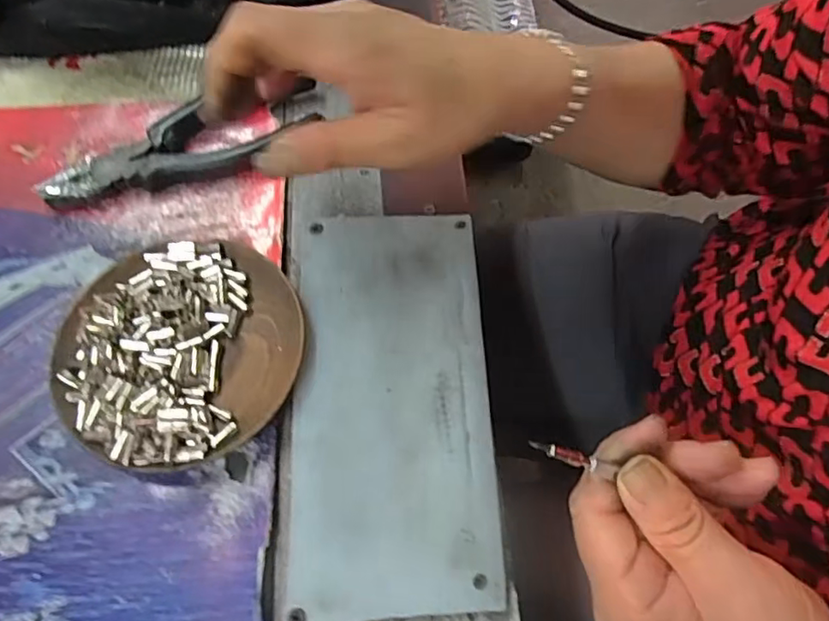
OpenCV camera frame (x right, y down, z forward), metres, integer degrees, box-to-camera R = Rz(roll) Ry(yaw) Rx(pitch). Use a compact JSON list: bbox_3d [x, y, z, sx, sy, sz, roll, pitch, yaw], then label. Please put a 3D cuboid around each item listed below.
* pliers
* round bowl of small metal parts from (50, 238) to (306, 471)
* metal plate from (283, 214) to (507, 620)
[{"bbox_3d":[-0.133,-0.095,0.333,0.158,0.019,0.040,-21,67,-7],"label":"pliers"},{"bbox_3d":[-0.113,0.019,0.281,0.112,0.020,0.112,1,65,-2],"label":"round bowl of small metal parts"},{"bbox_3d":[-0.011,0.038,0.281,0.094,0.012,0.197,-2,65,-4],"label":"metal plate"}]

